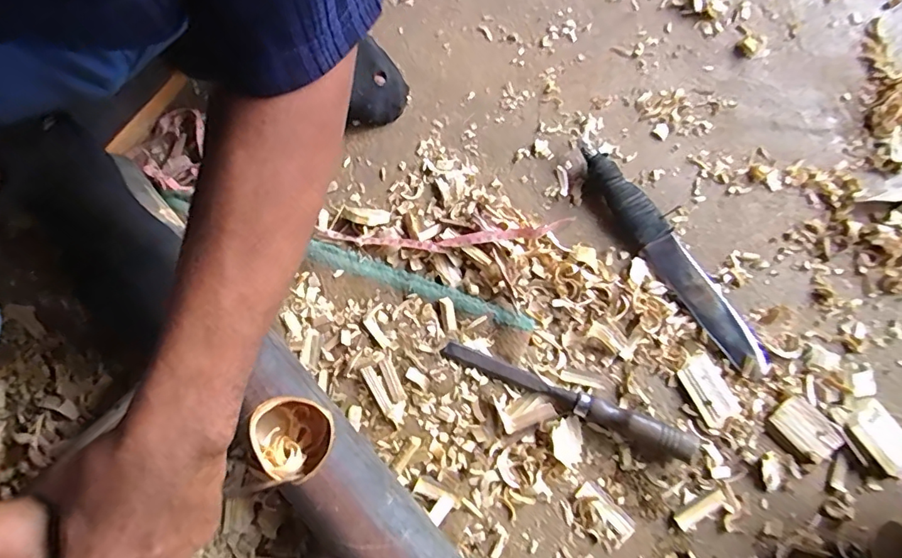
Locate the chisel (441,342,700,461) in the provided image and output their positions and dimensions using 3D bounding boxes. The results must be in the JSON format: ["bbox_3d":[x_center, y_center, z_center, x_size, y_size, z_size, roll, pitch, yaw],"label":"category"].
[{"bbox_3d":[0.107,0.109,0.458,0.239,0.022,0.021,22,78,7],"label":"chisel"}]

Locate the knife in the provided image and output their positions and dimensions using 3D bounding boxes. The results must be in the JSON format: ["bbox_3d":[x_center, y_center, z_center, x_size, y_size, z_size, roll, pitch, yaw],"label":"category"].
[{"bbox_3d":[0.217,-0.023,0.487,0.039,0.022,0.265,-33,78,-6],"label":"knife"}]

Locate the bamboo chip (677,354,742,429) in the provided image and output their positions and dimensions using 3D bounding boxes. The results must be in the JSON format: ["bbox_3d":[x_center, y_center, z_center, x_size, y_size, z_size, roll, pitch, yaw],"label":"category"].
[{"bbox_3d":[0.241,0.105,0.467,0.036,0.009,0.062,-25,77,-4],"label":"bamboo chip"}]

